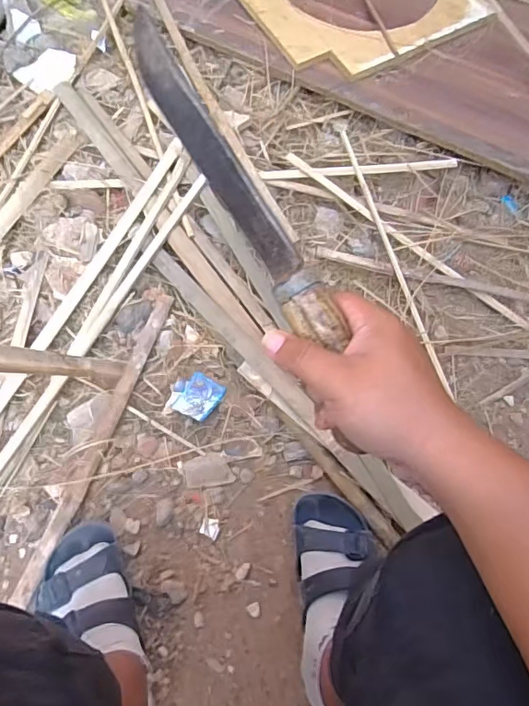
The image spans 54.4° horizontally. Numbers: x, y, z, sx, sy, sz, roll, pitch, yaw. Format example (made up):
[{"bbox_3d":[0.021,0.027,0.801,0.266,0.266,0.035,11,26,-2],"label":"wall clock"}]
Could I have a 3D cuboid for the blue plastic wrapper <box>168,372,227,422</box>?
[{"bbox_3d":[-0.111,0.067,0.830,0.081,0.021,0.069,26,74,6],"label":"blue plastic wrapper"}]

